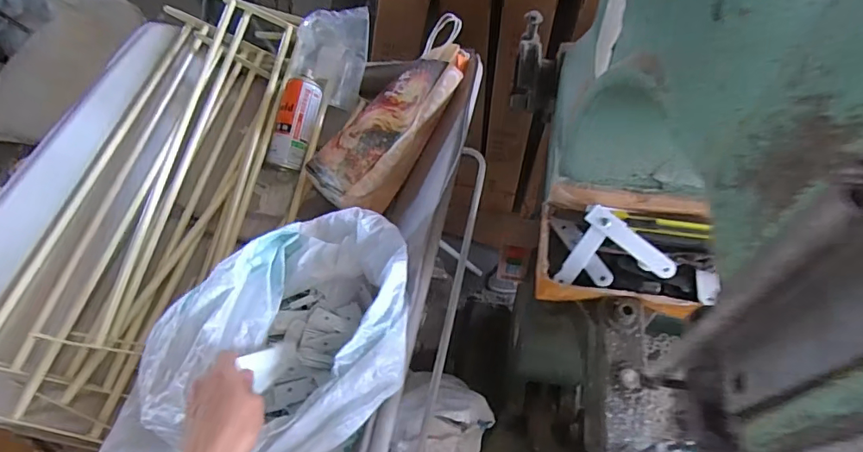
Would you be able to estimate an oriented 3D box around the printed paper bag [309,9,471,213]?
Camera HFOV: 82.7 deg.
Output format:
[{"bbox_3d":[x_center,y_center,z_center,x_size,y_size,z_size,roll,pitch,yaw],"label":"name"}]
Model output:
[{"bbox_3d":[-0.055,-0.182,0.800,0.144,0.084,0.355,32,81,23],"label":"printed paper bag"}]

